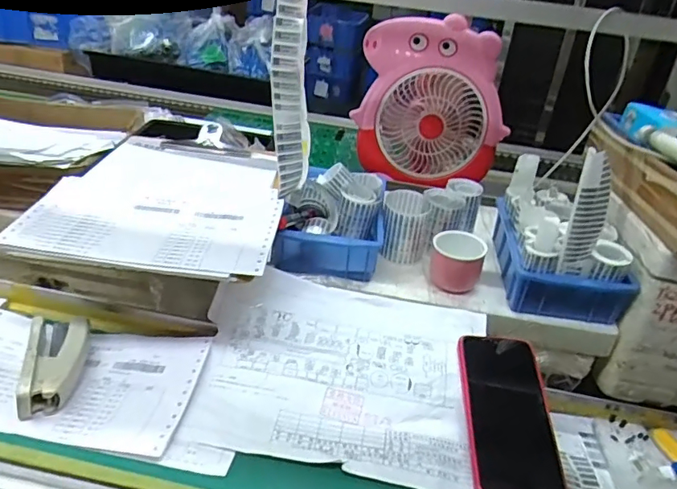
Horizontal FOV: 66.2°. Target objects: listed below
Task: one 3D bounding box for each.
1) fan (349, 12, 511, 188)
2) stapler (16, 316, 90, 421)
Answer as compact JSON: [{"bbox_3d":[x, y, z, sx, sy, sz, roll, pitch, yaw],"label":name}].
[{"bbox_3d":[0.156,-0.230,0.875,0.254,0.252,0.075,11,30,5],"label":"fan"},{"bbox_3d":[-0.265,0.109,0.489,0.049,0.027,0.111,-4,31,-20],"label":"stapler"}]

